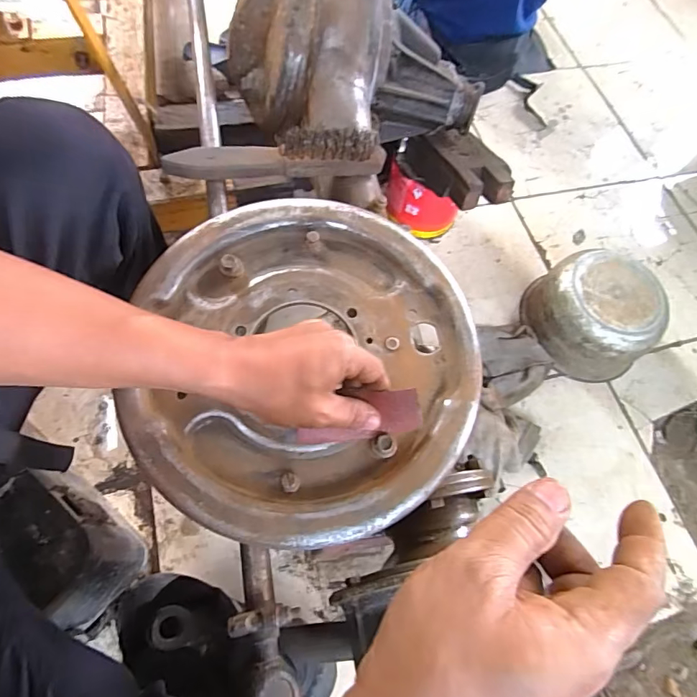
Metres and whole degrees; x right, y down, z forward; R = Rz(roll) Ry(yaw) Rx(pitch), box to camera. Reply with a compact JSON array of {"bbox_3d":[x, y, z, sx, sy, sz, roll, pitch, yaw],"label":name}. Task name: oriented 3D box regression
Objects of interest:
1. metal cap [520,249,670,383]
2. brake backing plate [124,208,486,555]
[{"bbox_3d":[0.445,-0.066,0.832,0.193,0.127,0.221,-36,73,-17],"label":"metal cap"},{"bbox_3d":[-0.033,0.006,0.386,0.277,0.032,0.288,2,66,-3],"label":"brake backing plate"}]

